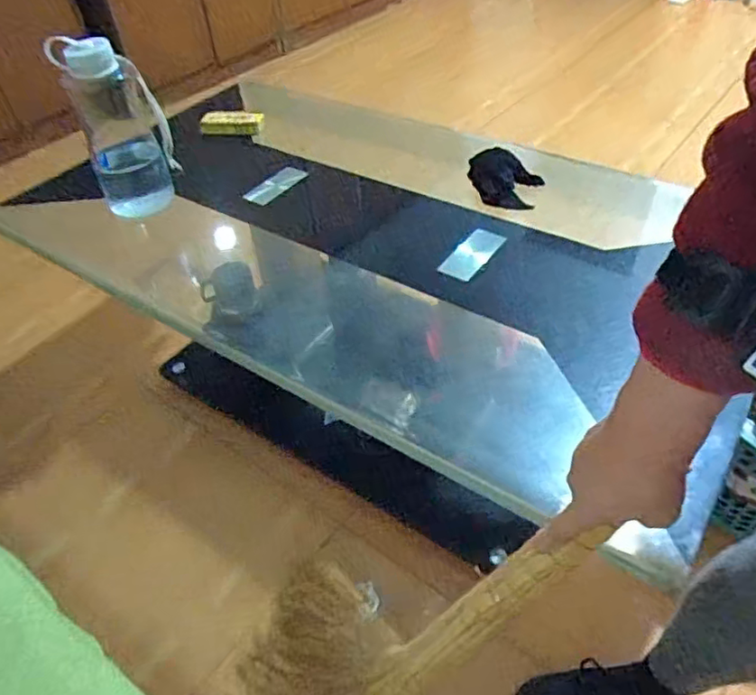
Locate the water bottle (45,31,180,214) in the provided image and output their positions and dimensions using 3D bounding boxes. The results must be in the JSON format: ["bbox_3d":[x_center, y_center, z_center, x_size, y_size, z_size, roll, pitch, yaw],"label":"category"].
[{"bbox_3d":[-0.420,-0.360,1.006,0.103,0.274,0.134,6,47,9],"label":"water bottle"}]

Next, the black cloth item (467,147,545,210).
[{"bbox_3d":[0.214,-0.288,1.042,0.120,0.034,0.123,6,47,9],"label":"black cloth item"}]

